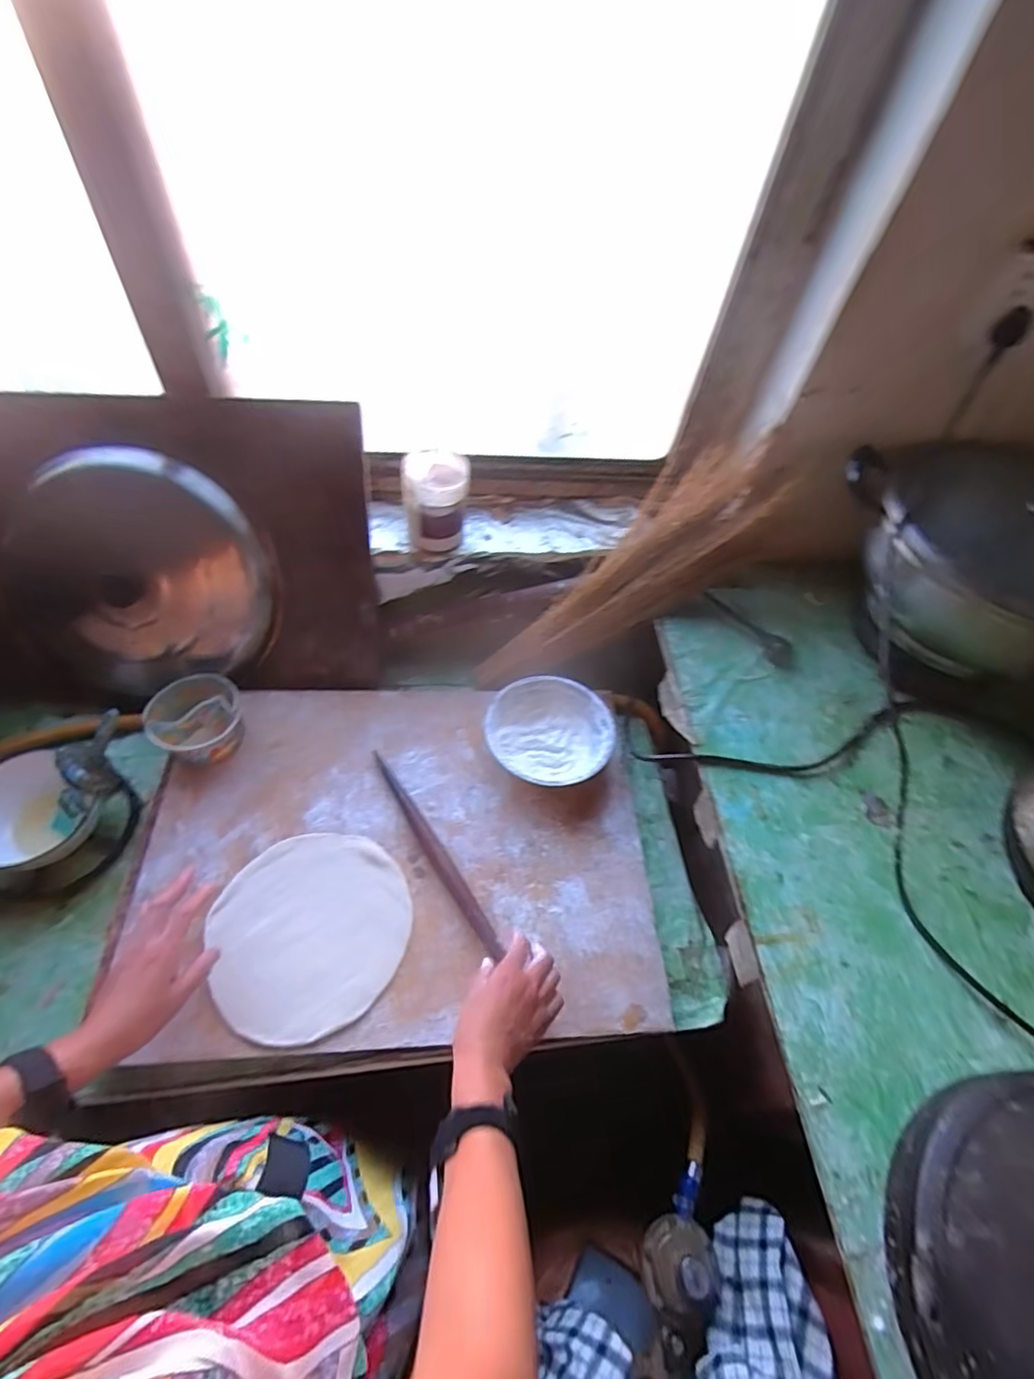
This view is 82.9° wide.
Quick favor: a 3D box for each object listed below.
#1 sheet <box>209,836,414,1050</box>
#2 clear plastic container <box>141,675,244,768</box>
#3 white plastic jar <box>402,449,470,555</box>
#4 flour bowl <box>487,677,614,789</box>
[{"bbox_3d":[-0.227,0.261,0.645,0.201,0.007,0.209,4,53,-6],"label":"sheet"},{"bbox_3d":[-0.404,0.041,0.745,0.106,0.062,0.095,-29,61,-22],"label":"clear plastic container"},{"bbox_3d":[-0.109,-0.256,0.810,0.090,0.120,0.084,-2,55,-6],"label":"white plastic jar"},{"bbox_3d":[0.043,0.064,0.789,0.164,0.049,0.156,2,55,-3],"label":"flour bowl"}]

